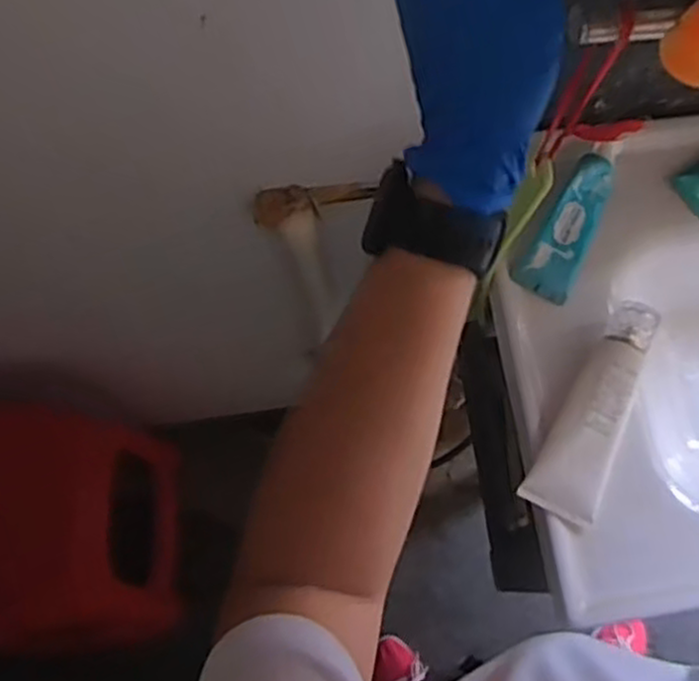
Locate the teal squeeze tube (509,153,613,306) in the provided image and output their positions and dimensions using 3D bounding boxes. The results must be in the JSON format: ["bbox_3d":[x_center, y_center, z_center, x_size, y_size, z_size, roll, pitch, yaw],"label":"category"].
[{"bbox_3d":[0.180,-0.095,0.633,0.049,0.022,0.125,27,87,7],"label":"teal squeeze tube"}]

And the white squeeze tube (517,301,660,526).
[{"bbox_3d":[0.189,0.051,0.581,0.058,0.034,0.170,24,71,6],"label":"white squeeze tube"}]

